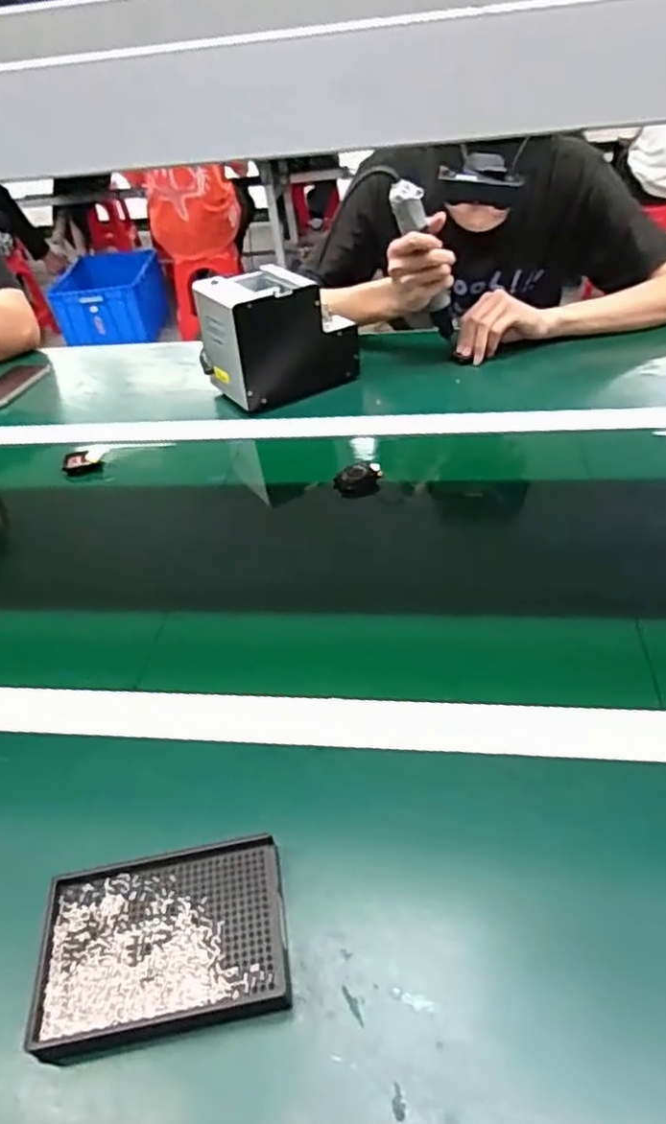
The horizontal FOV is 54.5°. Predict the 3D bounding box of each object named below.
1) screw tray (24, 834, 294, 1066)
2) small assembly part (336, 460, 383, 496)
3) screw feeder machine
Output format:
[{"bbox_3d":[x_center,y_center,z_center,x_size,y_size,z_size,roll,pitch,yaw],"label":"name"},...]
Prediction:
[{"bbox_3d":[-0.096,0.217,0.374,0.134,0.018,0.094,-10,41,-4],"label":"screw tray"},{"bbox_3d":[0.029,-0.094,0.733,0.053,0.028,0.025,-16,41,-10],"label":"small assembly part"},{"bbox_3d":[-0.078,-0.318,0.901,0.188,0.149,0.118,-28,45,-22],"label":"screw feeder machine"}]

